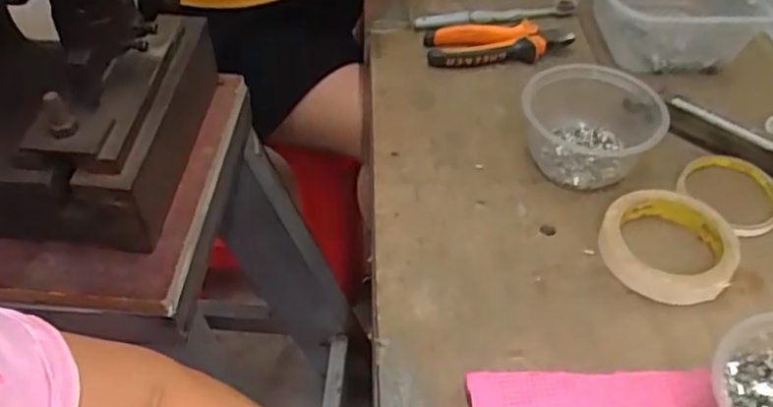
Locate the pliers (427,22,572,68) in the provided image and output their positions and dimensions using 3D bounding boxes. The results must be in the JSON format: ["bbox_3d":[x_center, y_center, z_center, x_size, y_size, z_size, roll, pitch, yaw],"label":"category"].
[{"bbox_3d":[0.115,-0.163,0.702,0.146,0.027,0.052,1,47,0],"label":"pliers"}]

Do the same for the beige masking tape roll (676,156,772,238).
[{"bbox_3d":[0.293,-0.009,0.578,0.075,0.020,0.086,-14,48,-12],"label":"beige masking tape roll"}]

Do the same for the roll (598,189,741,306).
[{"bbox_3d":[0.214,0.030,0.527,0.096,0.020,0.093,0,46,0],"label":"roll"}]

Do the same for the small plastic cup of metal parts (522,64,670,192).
[{"bbox_3d":[0.174,-0.068,0.590,0.114,0.063,0.100,12,48,12],"label":"small plastic cup of metal parts"}]

